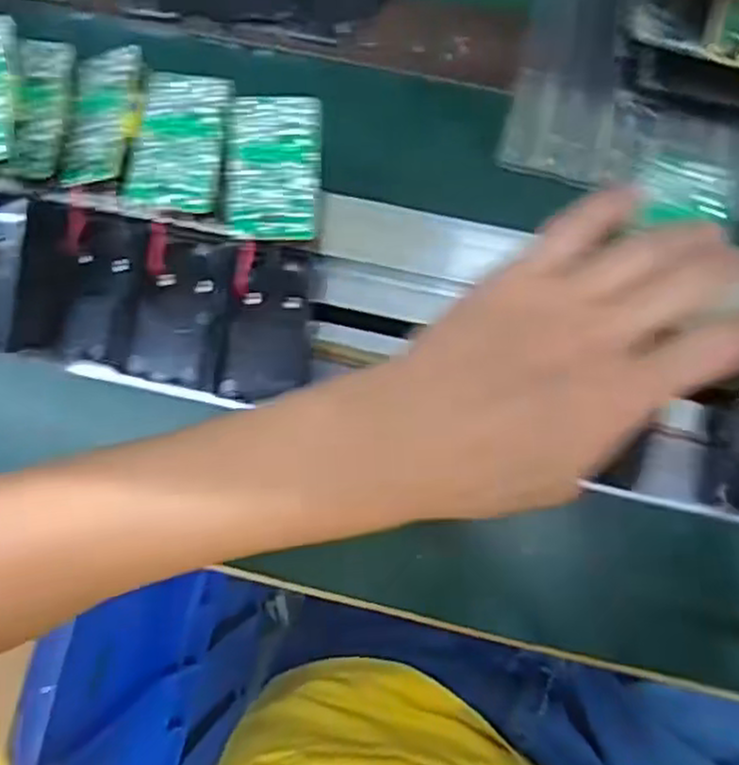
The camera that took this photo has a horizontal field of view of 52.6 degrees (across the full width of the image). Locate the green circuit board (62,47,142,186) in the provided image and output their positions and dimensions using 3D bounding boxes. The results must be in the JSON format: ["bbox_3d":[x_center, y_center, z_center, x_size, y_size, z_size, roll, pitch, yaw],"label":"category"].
[{"bbox_3d":[-0.121,-0.121,0.340,0.034,0.004,0.062,6,86,20],"label":"green circuit board"}]

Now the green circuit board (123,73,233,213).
[{"bbox_3d":[-0.085,-0.109,0.337,0.040,0.004,0.062,9,85,1],"label":"green circuit board"}]

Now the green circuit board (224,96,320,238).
[{"bbox_3d":[-0.042,-0.096,0.332,0.041,0.005,0.063,3,82,3],"label":"green circuit board"}]

